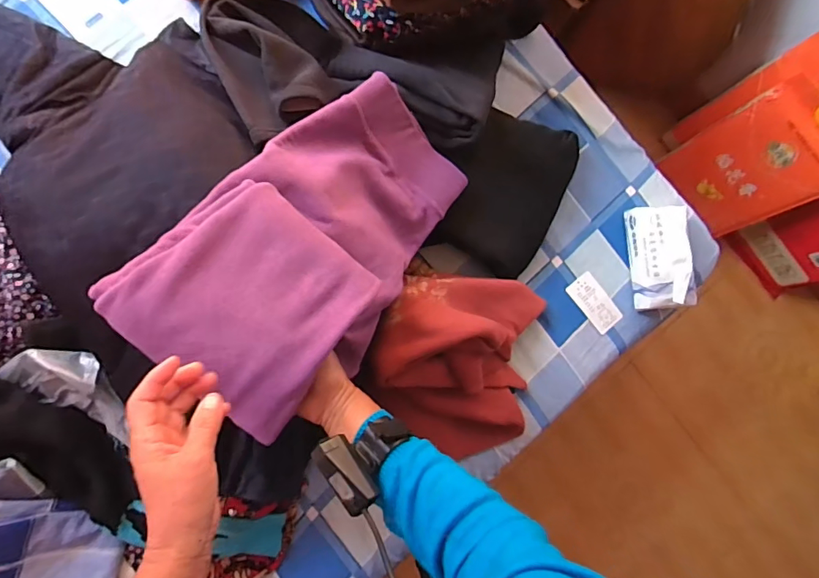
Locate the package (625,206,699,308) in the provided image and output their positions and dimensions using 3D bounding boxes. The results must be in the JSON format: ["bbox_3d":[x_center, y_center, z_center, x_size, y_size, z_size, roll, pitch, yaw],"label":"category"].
[{"bbox_3d":[0.438,-0.057,0.825,0.078,0.091,0.176,-6,87,-8],"label":"package"}]

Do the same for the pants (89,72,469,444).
[{"bbox_3d":[-0.100,-0.070,0.571,0.222,0.137,0.439,38,52,-3],"label":"pants"}]

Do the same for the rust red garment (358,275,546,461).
[{"bbox_3d":[0.074,0.126,0.730,0.265,0.114,0.299,5,85,-7],"label":"rust red garment"}]

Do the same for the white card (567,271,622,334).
[{"bbox_3d":[0.333,0.025,0.848,0.056,0.008,0.105,-39,87,-1],"label":"white card"}]

